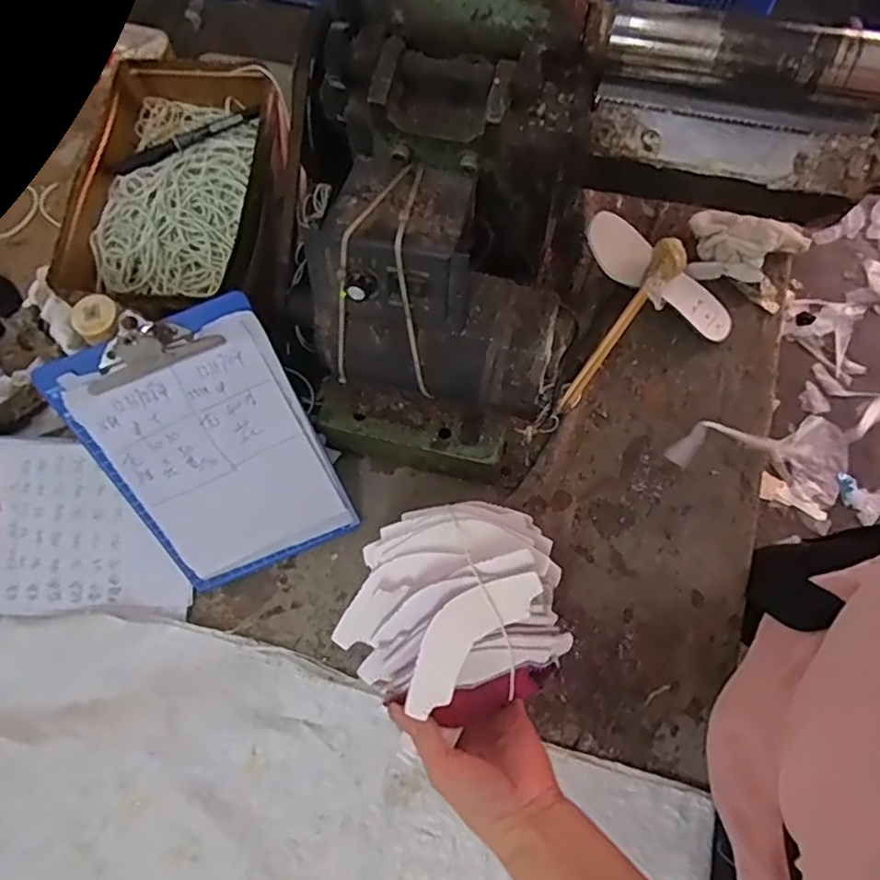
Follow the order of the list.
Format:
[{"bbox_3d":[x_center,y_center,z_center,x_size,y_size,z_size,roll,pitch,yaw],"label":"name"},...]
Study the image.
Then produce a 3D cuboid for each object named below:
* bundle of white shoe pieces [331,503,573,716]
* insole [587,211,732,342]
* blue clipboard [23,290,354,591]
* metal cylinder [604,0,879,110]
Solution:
[{"bbox_3d":[0.007,0.109,0.437,0.156,0.060,0.126,-20,72,-4],"label":"bundle of white shoe pieces"},{"bbox_3d":[0.201,-0.149,0.561,0.156,0.011,0.052,37,77,0],"label":"insole"},{"bbox_3d":[-0.167,0.015,0.462,0.146,0.223,0.015,-23,34,-3],"label":"blue clipboard"},{"bbox_3d":[0.180,-0.221,0.350,0.163,0.030,0.028,15,73,7],"label":"metal cylinder"}]

